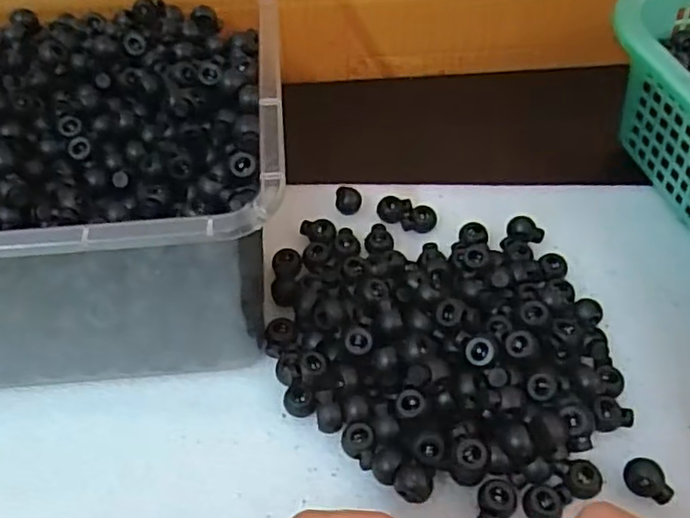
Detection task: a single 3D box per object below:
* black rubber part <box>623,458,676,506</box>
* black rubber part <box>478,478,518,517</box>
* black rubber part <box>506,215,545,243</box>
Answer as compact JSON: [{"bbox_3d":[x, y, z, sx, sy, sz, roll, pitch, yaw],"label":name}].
[{"bbox_3d":[0.142,0.107,0.309,0.015,0.017,0.022,-26,57,-18],"label":"black rubber part"},{"bbox_3d":[0.071,0.115,0.305,0.017,0.012,0.023,17,55,12],"label":"black rubber part"},{"bbox_3d":[0.112,-0.017,0.403,0.022,0.011,0.014,7,53,5],"label":"black rubber part"}]

